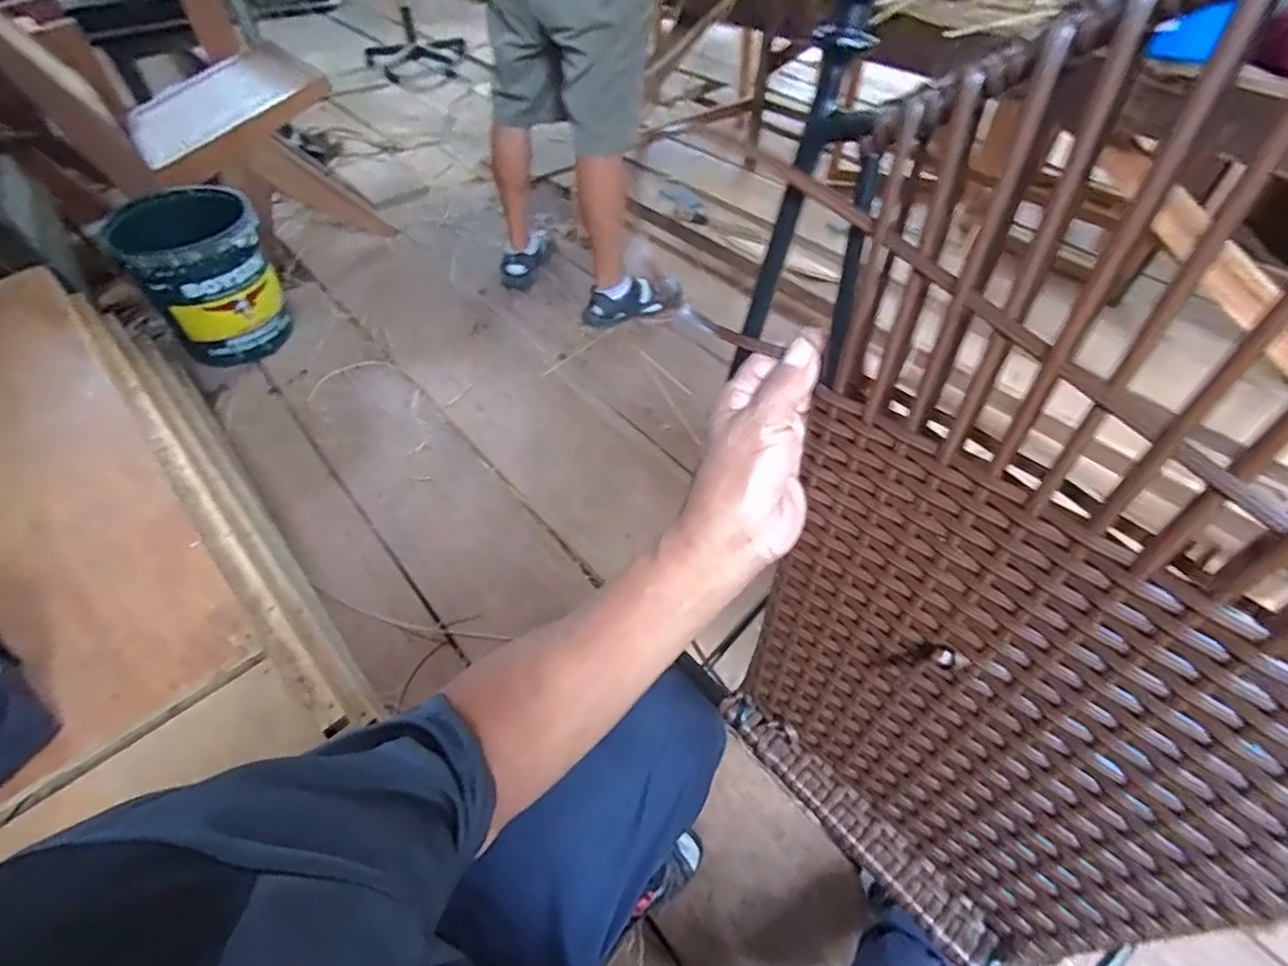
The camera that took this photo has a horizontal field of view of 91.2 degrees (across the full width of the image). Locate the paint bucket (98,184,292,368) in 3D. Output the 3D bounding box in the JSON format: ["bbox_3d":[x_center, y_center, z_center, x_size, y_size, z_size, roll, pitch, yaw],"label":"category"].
[{"bbox_3d":[-1.063,-0.507,1.531,0.274,0.314,0.291,0,49,0],"label":"paint bucket"}]

